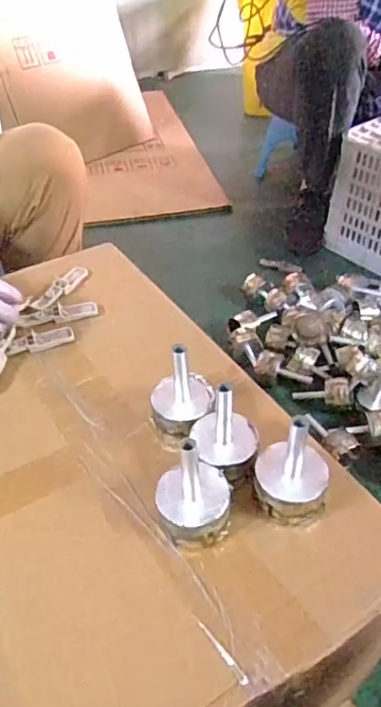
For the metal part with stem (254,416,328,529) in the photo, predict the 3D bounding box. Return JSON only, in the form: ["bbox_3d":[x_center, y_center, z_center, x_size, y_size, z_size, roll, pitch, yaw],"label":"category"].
[{"bbox_3d":[0.086,0.098,0.480,0.061,0.091,0.051,10,43,10],"label":"metal part with stem"}]

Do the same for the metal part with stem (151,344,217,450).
[{"bbox_3d":[-0.007,0.042,0.544,0.059,0.098,0.059,-5,43,-6],"label":"metal part with stem"}]

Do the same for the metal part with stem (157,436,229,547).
[{"bbox_3d":[0.003,0.112,0.465,0.061,0.094,0.054,-7,43,-8],"label":"metal part with stem"}]

